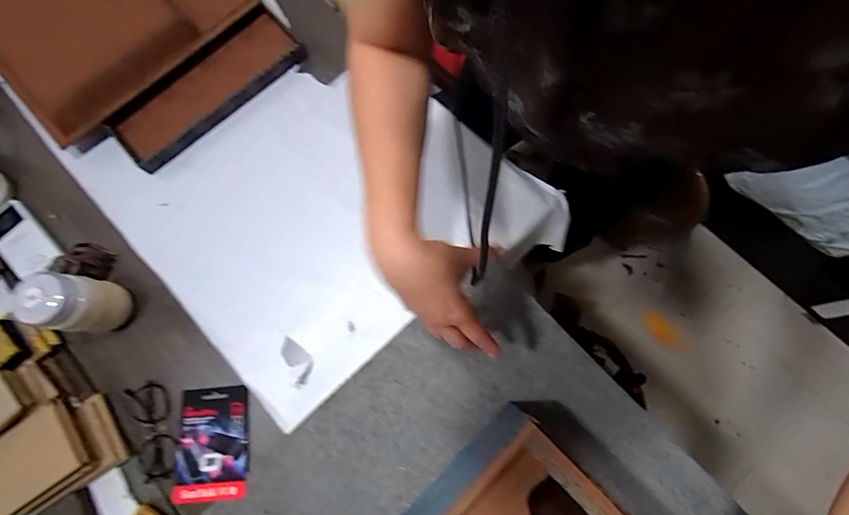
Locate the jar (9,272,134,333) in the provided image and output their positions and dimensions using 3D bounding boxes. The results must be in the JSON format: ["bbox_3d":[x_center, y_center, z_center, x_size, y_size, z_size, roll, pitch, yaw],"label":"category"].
[{"bbox_3d":[-0.489,0.064,0.570,0.070,0.132,0.081,7,78,3],"label":"jar"}]

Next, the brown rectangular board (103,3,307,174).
[{"bbox_3d":[-0.380,-0.302,0.700,0.339,0.029,0.127,-43,80,-8],"label":"brown rectangular board"}]

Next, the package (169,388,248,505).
[{"bbox_3d":[-0.310,0.268,0.579,0.104,0.008,0.149,-5,78,0],"label":"package"}]

